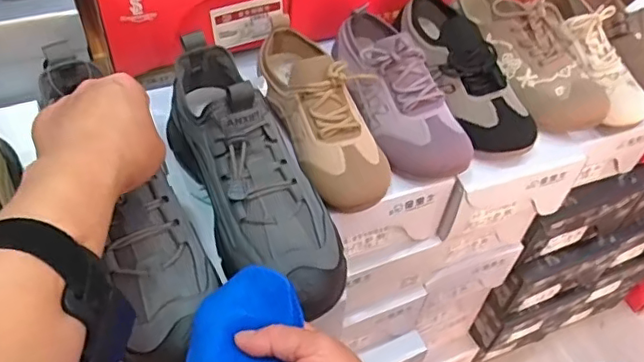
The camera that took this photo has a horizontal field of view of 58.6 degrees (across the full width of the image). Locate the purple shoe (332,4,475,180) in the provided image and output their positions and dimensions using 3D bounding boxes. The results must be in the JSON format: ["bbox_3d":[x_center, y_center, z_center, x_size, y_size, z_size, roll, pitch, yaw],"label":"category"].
[{"bbox_3d":[0.079,-0.110,0.596,0.083,0.089,0.215,-12,52,-16],"label":"purple shoe"}]

